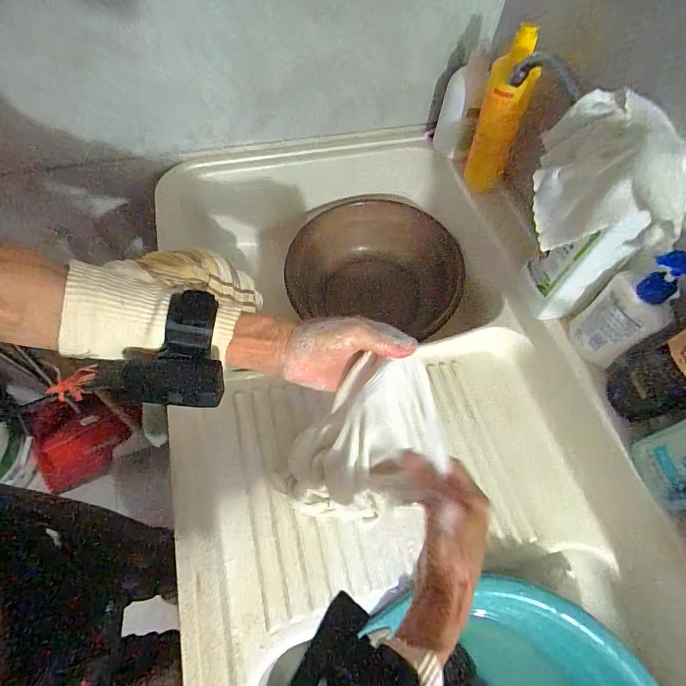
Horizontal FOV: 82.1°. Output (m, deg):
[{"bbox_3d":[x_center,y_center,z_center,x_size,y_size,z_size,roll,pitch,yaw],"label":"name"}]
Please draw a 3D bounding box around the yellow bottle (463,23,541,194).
[{"bbox_3d":[0.239,-0.337,0.600,0.052,0.231,0.070,1,61,-3],"label":"yellow bottle"}]

